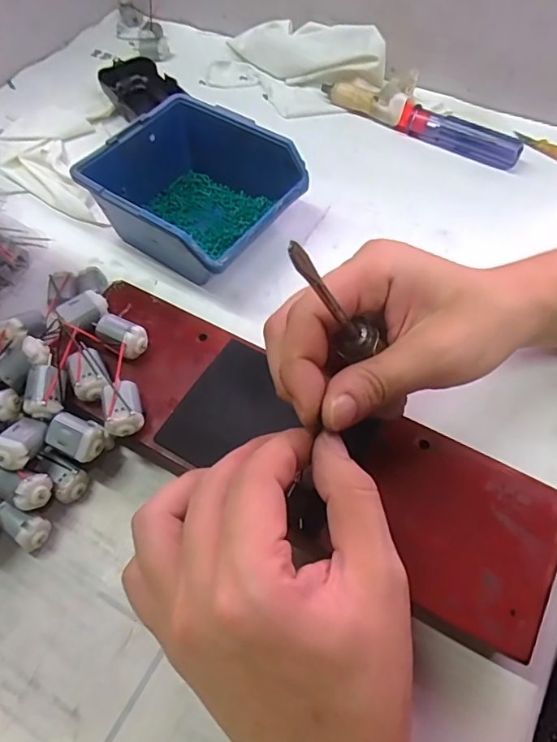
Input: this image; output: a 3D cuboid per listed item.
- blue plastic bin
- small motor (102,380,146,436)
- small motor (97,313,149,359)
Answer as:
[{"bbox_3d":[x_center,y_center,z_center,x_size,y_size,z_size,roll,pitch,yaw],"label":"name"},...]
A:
[{"bbox_3d":[-0.060,-0.124,0.362,0.131,0.060,0.108,32,64,18],"label":"blue plastic bin"},{"bbox_3d":[-0.082,0.022,0.272,0.019,0.016,0.028,-15,61,-9],"label":"small motor"},{"bbox_3d":[-0.090,-0.018,0.295,0.030,0.020,0.017,28,63,15],"label":"small motor"}]

